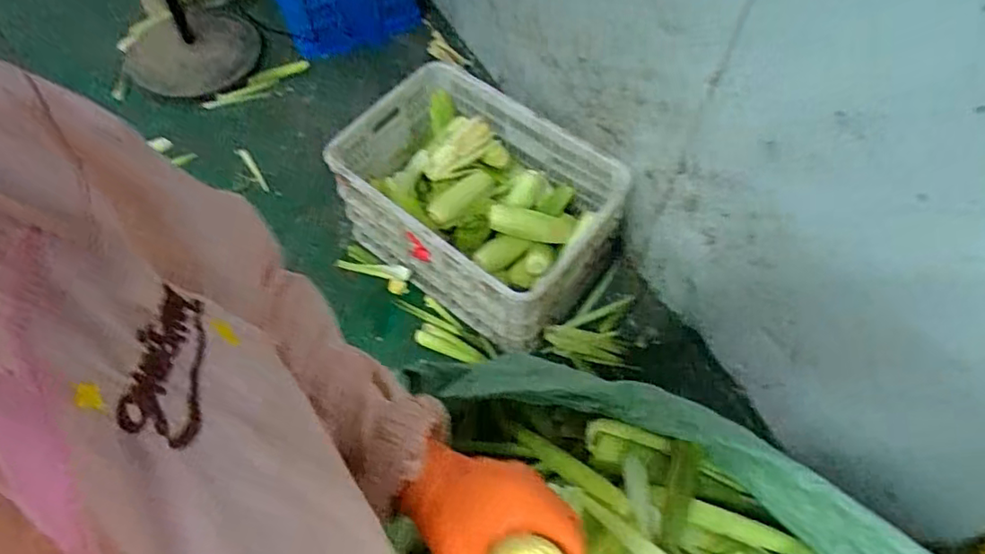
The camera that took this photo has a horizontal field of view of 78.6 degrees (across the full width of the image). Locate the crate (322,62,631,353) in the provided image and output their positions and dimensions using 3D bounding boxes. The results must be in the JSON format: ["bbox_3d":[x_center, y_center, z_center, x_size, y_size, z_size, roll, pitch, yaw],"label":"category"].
[{"bbox_3d":[-0.062,-0.199,1.478,0.685,0.292,0.420,36,66,18],"label":"crate"}]

